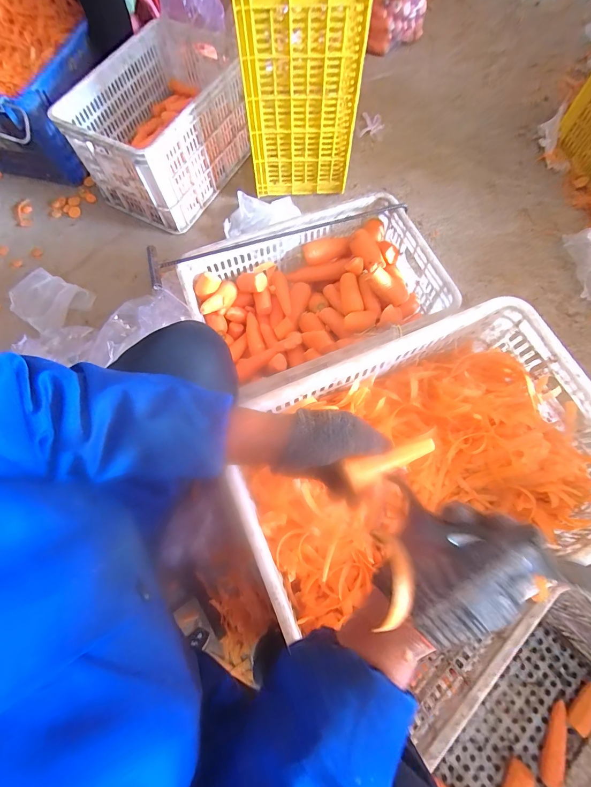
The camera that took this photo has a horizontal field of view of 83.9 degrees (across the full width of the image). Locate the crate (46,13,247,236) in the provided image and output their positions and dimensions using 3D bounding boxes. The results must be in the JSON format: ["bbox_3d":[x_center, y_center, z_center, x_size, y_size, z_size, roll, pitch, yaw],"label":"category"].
[{"bbox_3d":[-0.408,-0.887,1.071,0.409,0.247,0.589,27,75,10],"label":"crate"}]

